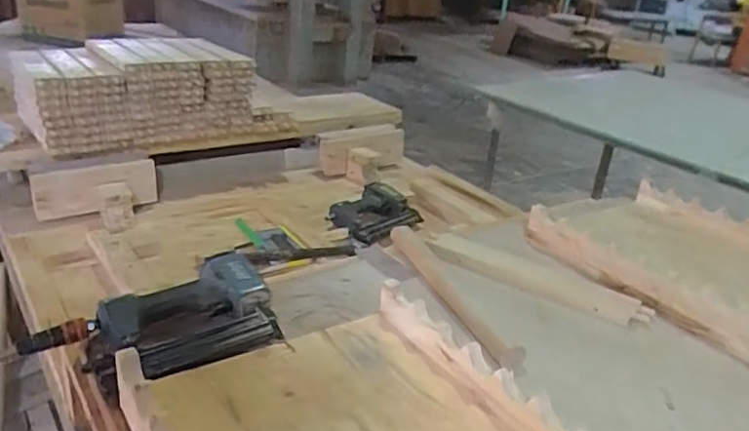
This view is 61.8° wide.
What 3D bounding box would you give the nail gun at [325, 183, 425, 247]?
[{"bbox_3d":[-0.006,-0.002,1.456,0.161,0.062,0.237,21,29,29],"label":"nail gun"}]

